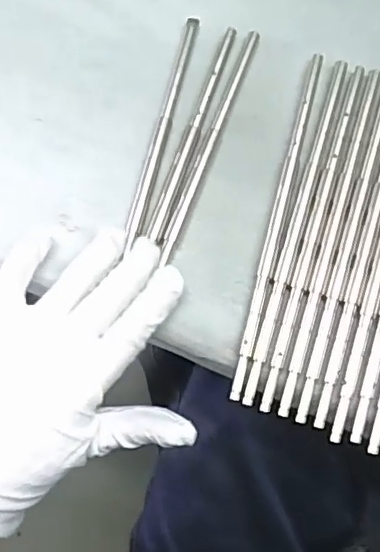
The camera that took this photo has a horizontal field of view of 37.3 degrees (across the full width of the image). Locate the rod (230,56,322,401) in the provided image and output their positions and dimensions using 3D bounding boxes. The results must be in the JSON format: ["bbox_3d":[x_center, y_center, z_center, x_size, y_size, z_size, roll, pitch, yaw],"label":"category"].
[{"bbox_3d":[0.050,-0.034,0.323,0.010,0.004,0.208,15,76,4],"label":"rod"}]

